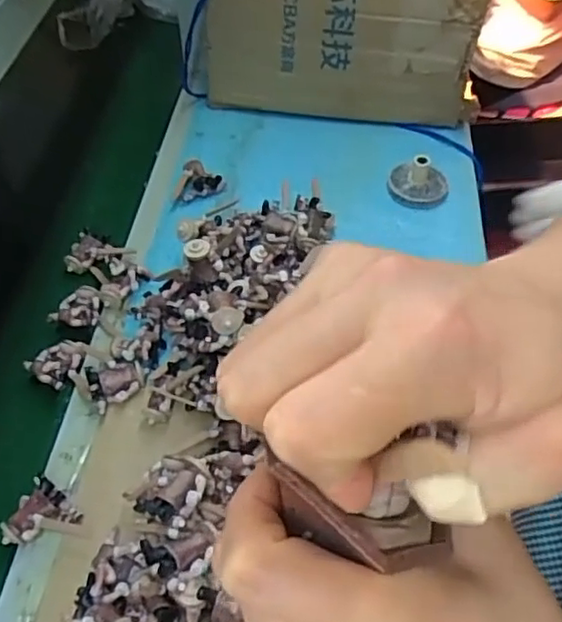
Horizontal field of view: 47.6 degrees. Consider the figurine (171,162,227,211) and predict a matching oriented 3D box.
[{"bbox_3d":[-0.115,-0.170,0.838,0.074,0.030,0.047,-19,54,-15],"label":"figurine"}]

